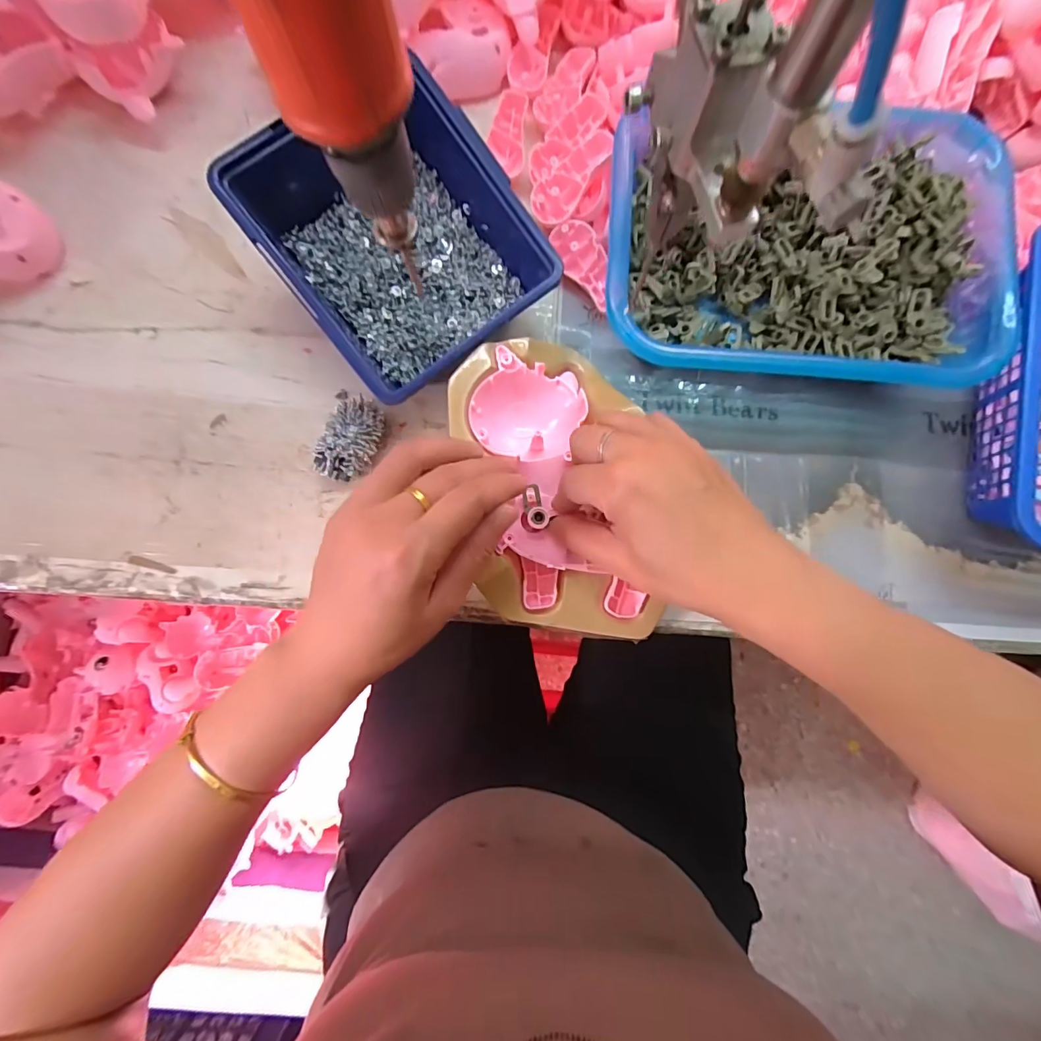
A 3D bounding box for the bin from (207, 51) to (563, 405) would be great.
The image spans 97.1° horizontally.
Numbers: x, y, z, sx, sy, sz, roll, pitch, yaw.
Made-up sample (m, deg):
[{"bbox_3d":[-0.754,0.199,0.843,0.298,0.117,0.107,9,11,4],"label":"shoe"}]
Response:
[{"bbox_3d":[-0.072,-0.170,0.291,0.145,0.064,0.155,-37,88,-4],"label":"bin"}]

